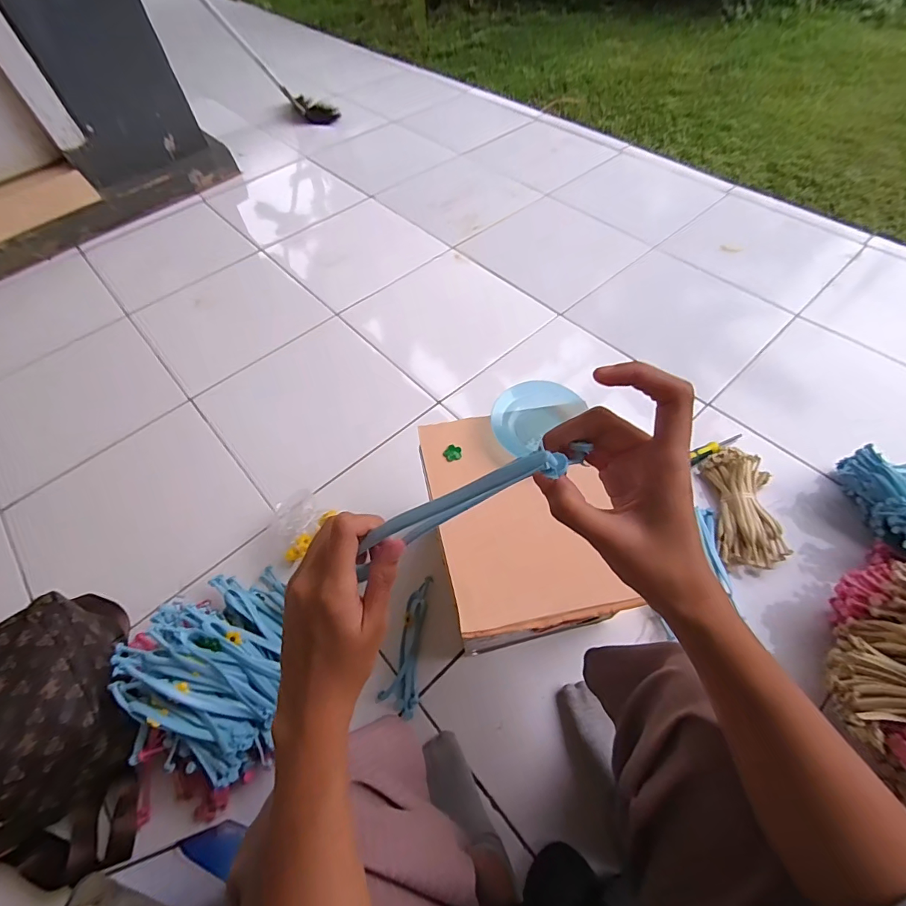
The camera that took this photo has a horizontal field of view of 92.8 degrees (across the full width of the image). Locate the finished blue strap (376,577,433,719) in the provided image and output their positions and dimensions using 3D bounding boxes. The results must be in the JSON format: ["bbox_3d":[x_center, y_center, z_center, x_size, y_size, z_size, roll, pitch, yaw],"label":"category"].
[{"bbox_3d":[-0.062,0.297,0.678,0.057,0.021,0.193,12,59,10],"label":"finished blue strap"}]

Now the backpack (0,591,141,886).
[{"bbox_3d":[-0.586,0.369,0.563,0.265,0.152,0.372,-21,59,-10],"label":"backpack"}]

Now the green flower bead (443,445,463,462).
[{"bbox_3d":[-0.001,0.000,0.578,0.024,0.005,0.022,-4,58,0],"label":"green flower bead"}]

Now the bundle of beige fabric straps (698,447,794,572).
[{"bbox_3d":[0.513,0.089,0.753,0.108,0.039,0.221,3,58,5],"label":"bundle of beige fabric straps"}]

